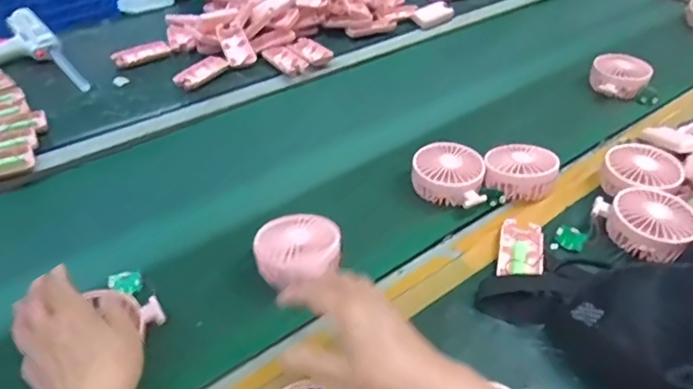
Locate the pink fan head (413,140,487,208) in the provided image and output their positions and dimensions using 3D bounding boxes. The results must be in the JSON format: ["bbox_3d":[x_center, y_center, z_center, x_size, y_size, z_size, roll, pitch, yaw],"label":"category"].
[{"bbox_3d":[0.125,-0.023,0.688,0.085,0.035,0.093,4,42,5],"label":"pink fan head"}]

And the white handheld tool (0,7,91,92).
[{"bbox_3d":[-0.551,-0.224,0.919,0.160,0.036,0.306,-30,49,-28],"label":"white handheld tool"}]

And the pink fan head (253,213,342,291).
[{"bbox_3d":[-0.049,0.057,0.570,0.085,0.036,0.097,3,42,5],"label":"pink fan head"}]

